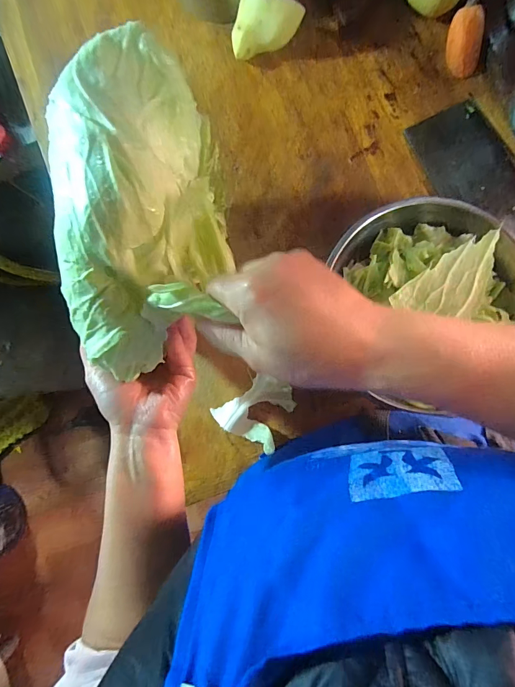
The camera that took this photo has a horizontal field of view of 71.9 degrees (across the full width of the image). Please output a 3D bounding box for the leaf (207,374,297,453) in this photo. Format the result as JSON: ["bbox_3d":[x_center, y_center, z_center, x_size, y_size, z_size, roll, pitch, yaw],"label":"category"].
[{"bbox_3d":[-0.002,0.080,0.444,0.085,0.030,0.082,29,88,4],"label":"leaf"}]

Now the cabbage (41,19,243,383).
[{"bbox_3d":[-0.085,-0.097,0.256,0.109,0.102,0.223,-7,86,2],"label":"cabbage"}]

